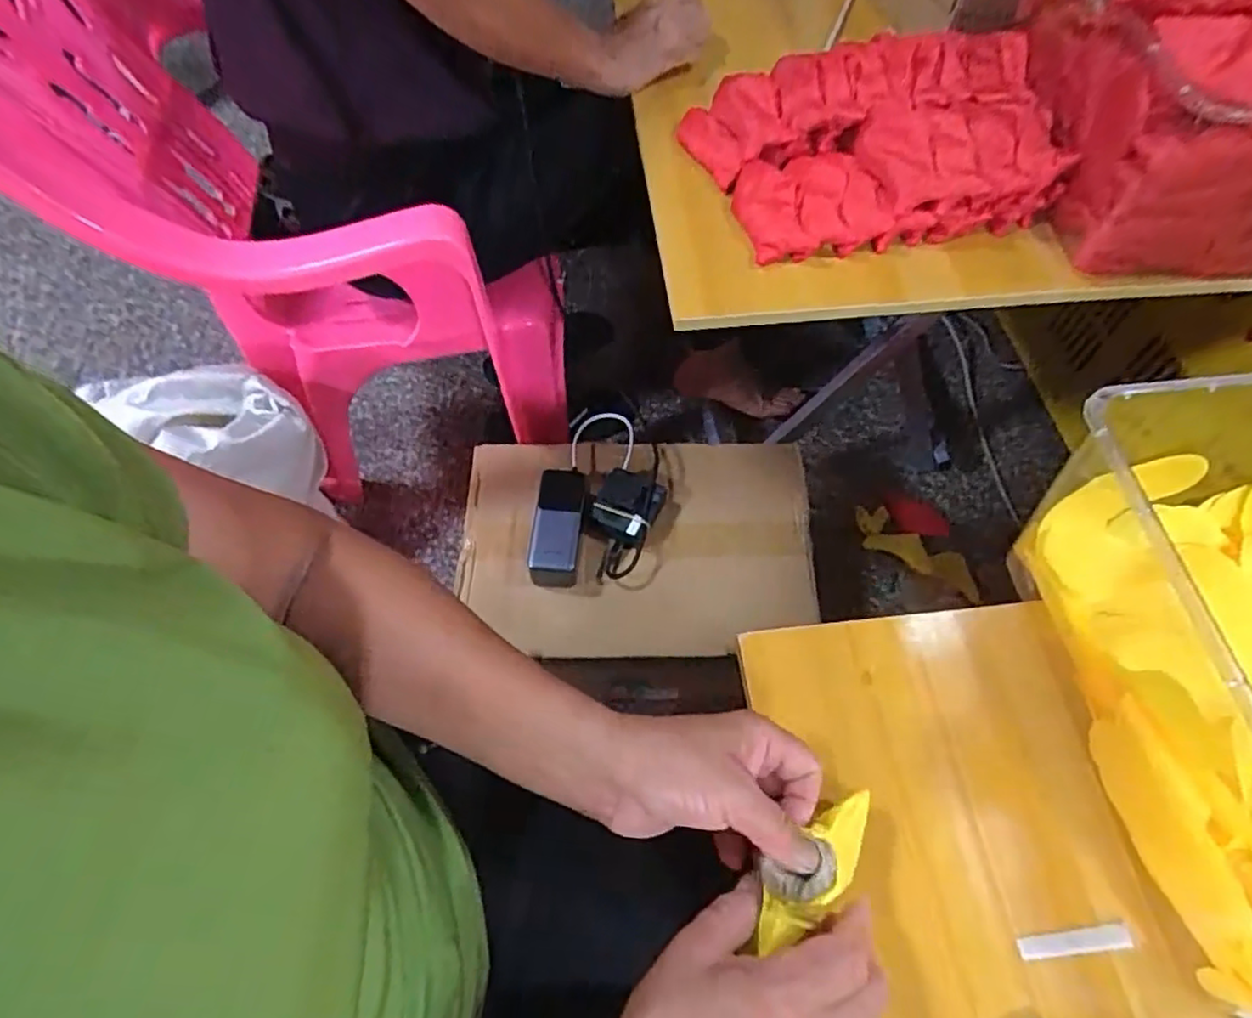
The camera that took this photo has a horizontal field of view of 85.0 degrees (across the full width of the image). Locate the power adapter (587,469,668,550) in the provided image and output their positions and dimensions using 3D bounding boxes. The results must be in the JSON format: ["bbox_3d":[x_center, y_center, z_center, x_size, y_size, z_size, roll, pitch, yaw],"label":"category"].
[{"bbox_3d":[0.001,-0.005,0.826,0.077,0.030,0.091,23,64,11],"label":"power adapter"}]

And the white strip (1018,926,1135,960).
[{"bbox_3d":[0.233,0.225,0.354,0.058,0.004,0.010,-6,62,-3],"label":"white strip"}]

